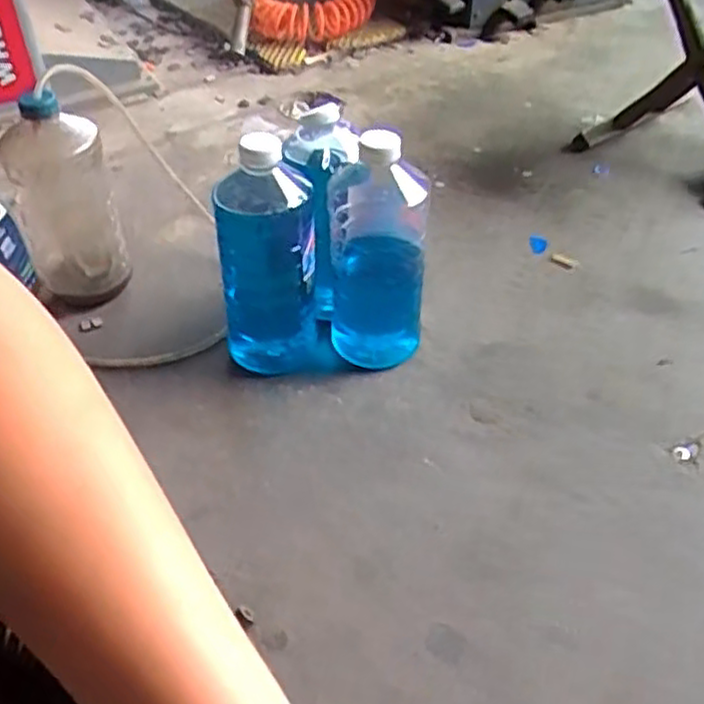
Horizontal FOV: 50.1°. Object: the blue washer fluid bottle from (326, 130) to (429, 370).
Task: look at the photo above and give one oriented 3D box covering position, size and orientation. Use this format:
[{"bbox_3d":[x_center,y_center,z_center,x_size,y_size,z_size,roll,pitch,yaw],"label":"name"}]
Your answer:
[{"bbox_3d":[0.023,-0.103,0.758,0.087,0.249,0.077,-7,43,-7],"label":"blue washer fluid bottle"}]

